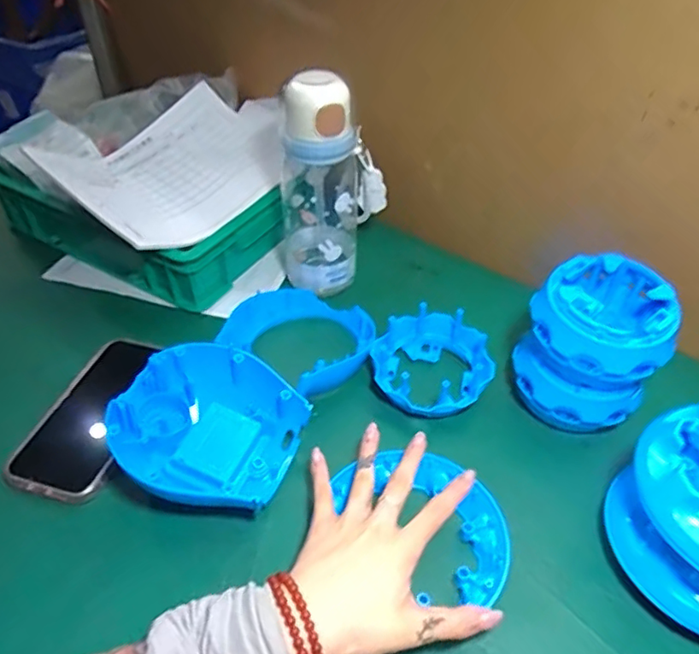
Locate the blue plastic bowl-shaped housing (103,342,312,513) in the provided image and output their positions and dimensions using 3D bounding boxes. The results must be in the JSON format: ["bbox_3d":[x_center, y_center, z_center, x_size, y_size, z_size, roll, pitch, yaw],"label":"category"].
[{"bbox_3d":[-0.112,0.084,0.455,0.125,0.077,0.127,1,42,-1],"label":"blue plastic bowl-shaped housing"}]

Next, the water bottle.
[{"bbox_3d":[-0.017,-0.136,0.570,0.101,0.211,0.068,1,42,0],"label":"water bottle"}]

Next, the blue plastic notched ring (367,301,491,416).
[{"bbox_3d":[0.071,0.036,0.525,0.101,0.062,0.097,1,42,-1],"label":"blue plastic notched ring"}]

